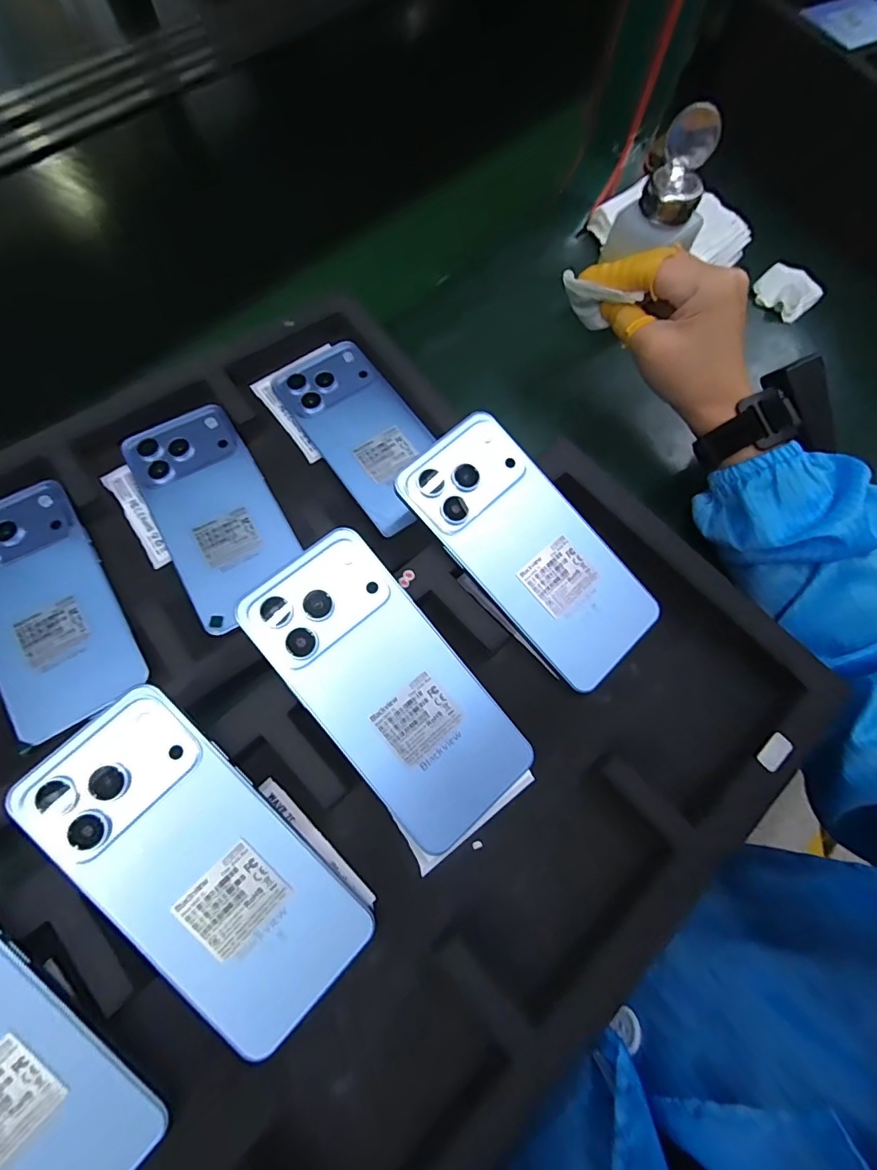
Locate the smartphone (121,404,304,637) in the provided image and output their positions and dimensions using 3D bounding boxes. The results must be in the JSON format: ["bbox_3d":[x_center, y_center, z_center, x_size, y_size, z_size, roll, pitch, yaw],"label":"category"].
[{"bbox_3d":[-0.151,-0.051,0.327,0.076,0.016,0.154,-29,73,-12],"label":"smartphone"}]

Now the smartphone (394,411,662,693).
[{"bbox_3d":[0.054,-0.022,0.281,0.077,0.008,0.161,-42,90,-17],"label":"smartphone"}]

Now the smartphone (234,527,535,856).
[{"bbox_3d":[-0.025,0.052,0.253,0.076,0.006,0.163,-39,90,-16],"label":"smartphone"}]

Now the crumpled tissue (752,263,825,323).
[{"bbox_3d":[0.323,-0.272,0.453,0.050,0.020,0.051,-38,75,-14],"label":"crumpled tissue"}]

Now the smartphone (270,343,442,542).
[{"bbox_3d":[-0.053,-0.115,0.356,0.074,0.014,0.158,-34,75,-13],"label":"smartphone"}]

